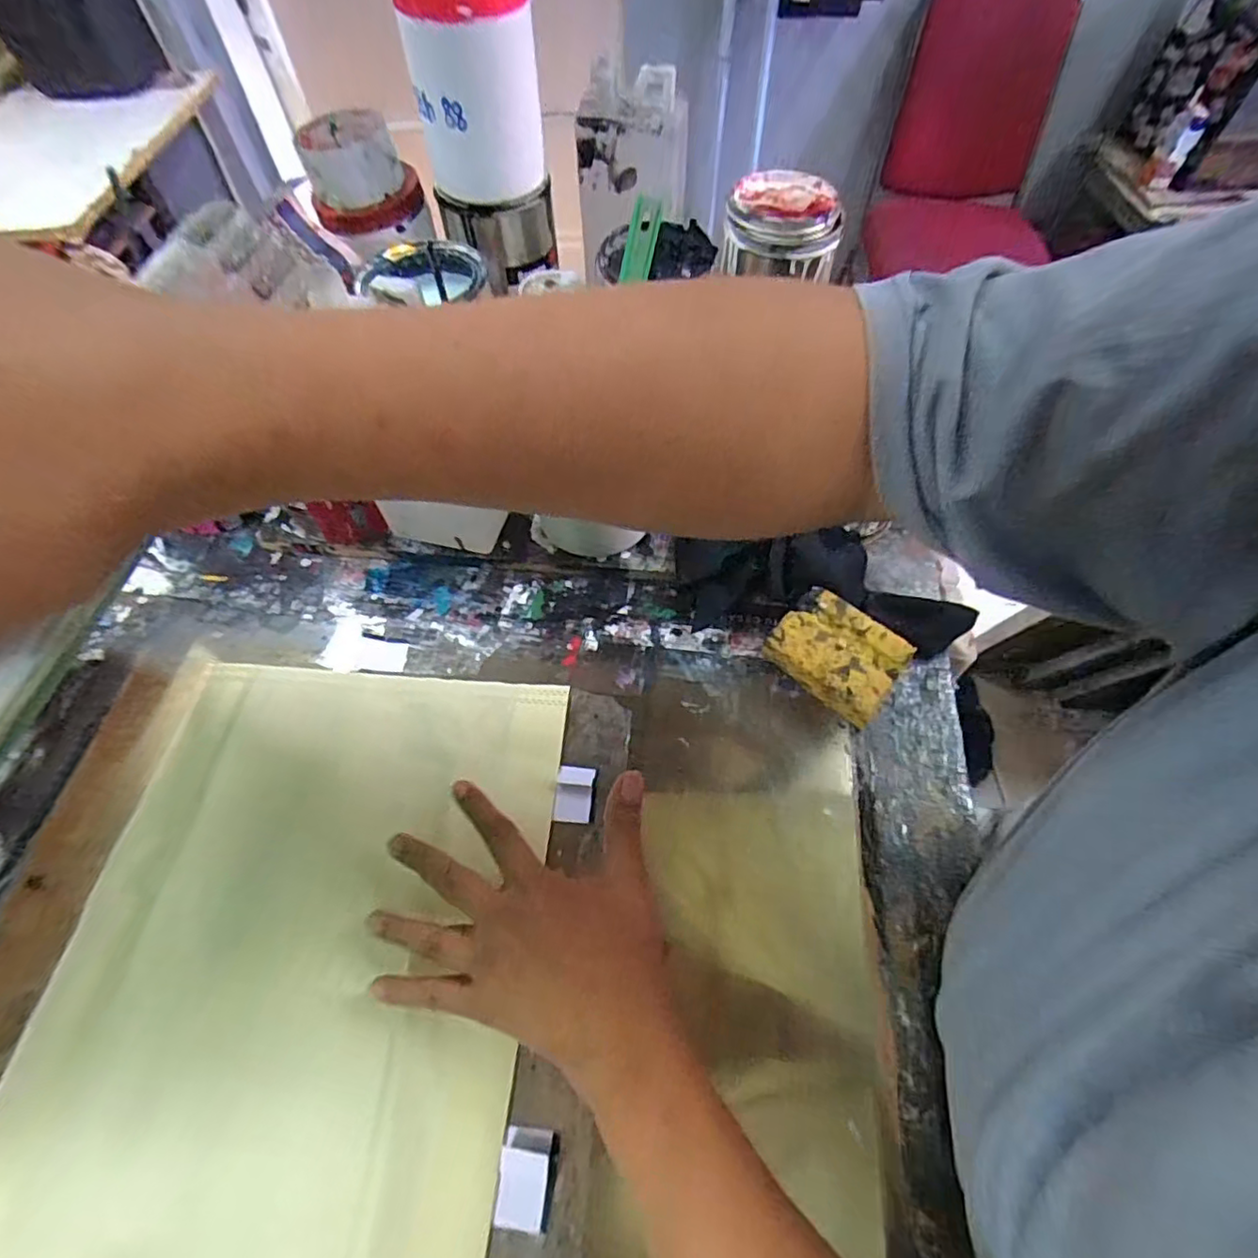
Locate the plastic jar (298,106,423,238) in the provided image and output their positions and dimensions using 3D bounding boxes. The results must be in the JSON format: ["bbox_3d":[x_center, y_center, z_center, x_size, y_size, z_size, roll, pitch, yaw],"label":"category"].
[{"bbox_3d":[-0.245,-0.418,0.569,0.096,0.059,0.099,-16,59,-8],"label":"plastic jar"}]

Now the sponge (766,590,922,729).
[{"bbox_3d":[0.159,0.024,0.481,0.095,0.044,0.074,35,65,21],"label":"sponge"}]

